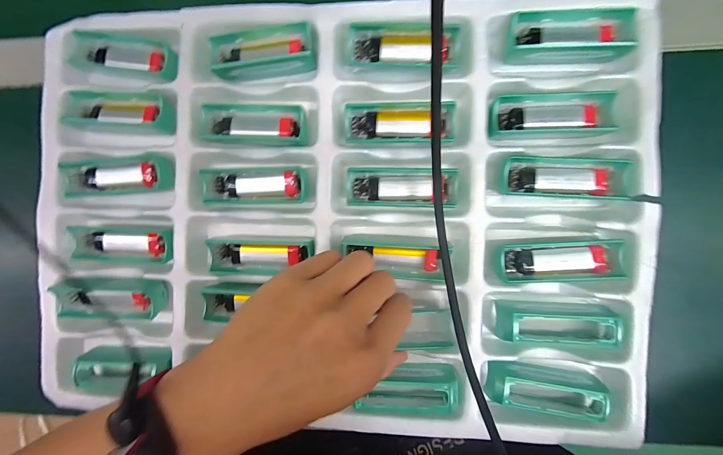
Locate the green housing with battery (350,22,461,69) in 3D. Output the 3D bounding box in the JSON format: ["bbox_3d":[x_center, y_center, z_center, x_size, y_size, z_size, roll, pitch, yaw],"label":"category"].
[{"bbox_3d":[0.031,-0.134,0.225,0.078,0.010,0.026,5,92,4],"label":"green housing with battery"}]

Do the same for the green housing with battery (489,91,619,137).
[{"bbox_3d":[0.133,-0.079,0.219,0.081,0.014,0.027,0,92,4],"label":"green housing with battery"}]

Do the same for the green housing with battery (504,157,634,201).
[{"bbox_3d":[0.144,-0.035,0.218,0.077,0.016,0.026,5,92,4],"label":"green housing with battery"}]

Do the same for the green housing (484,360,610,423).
[{"bbox_3d":[0.132,0.116,0.222,0.075,0.024,0.028,6,92,4],"label":"green housing"}]

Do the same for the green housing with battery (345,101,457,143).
[{"bbox_3d":[0.029,-0.078,0.229,0.080,0.017,0.027,-1,91,4],"label":"green housing with battery"}]

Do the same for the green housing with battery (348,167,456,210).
[{"bbox_3d":[0.030,-0.030,0.229,0.079,0.018,0.028,1,92,4],"label":"green housing with battery"}]

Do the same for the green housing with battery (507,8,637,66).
[{"bbox_3d":[0.147,-0.135,0.217,0.080,0.016,0.031,5,92,4],"label":"green housing with battery"}]

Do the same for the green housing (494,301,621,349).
[{"bbox_3d":[0.139,0.071,0.222,0.075,0.024,0.028,3,92,4],"label":"green housing"}]

